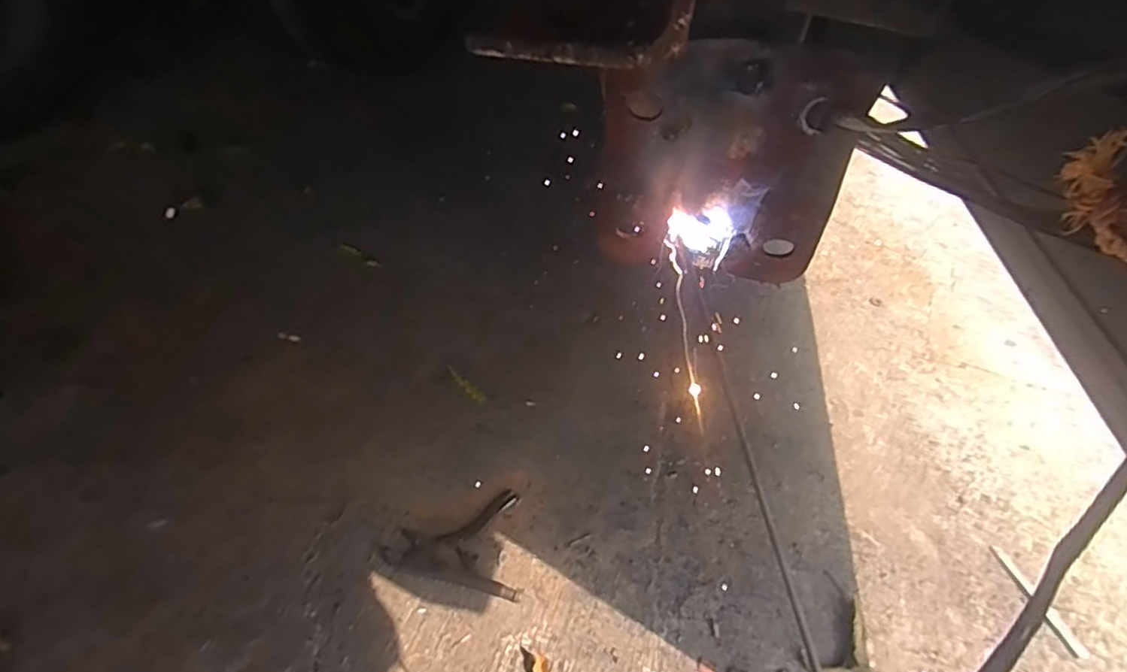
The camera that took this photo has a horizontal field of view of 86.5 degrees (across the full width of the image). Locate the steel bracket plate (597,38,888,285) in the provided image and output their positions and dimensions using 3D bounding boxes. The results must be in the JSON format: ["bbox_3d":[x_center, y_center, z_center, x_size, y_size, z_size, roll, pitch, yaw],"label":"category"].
[{"bbox_3d":[0.082,-0.086,0.314,0.121,0.129,0.014,7,47,6],"label":"steel bracket plate"}]

